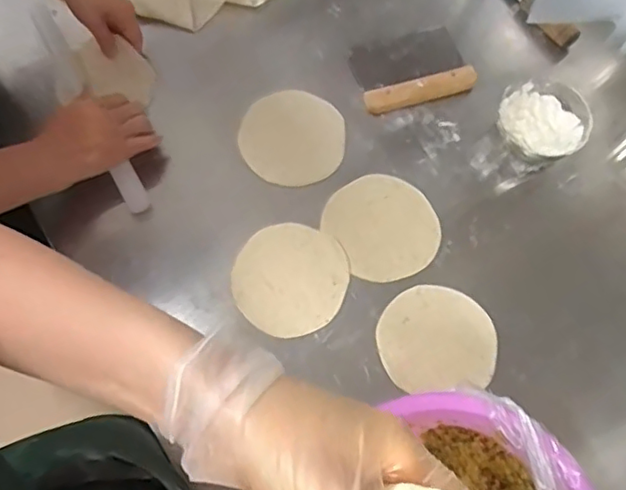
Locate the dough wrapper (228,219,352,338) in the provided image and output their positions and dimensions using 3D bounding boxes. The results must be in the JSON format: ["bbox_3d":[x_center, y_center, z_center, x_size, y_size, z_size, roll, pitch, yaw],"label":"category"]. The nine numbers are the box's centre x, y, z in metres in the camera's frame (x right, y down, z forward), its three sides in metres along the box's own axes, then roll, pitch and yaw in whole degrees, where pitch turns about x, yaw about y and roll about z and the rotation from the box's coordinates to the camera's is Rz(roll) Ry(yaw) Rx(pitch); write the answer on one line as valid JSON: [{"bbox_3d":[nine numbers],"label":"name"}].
[{"bbox_3d":[-0.026,0.039,0.707,0.125,0.007,0.134,1,67,-1],"label":"dough wrapper"}]

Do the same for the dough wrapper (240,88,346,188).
[{"bbox_3d":[-0.026,-0.133,0.764,0.126,0.005,0.120,-1,78,3],"label":"dough wrapper"}]

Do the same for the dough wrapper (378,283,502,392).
[{"bbox_3d":[0.138,0.102,0.679,0.126,0.006,0.116,1,67,-1],"label":"dough wrapper"}]

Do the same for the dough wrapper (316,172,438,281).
[{"bbox_3d":[0.084,-0.023,0.731,0.122,0.005,0.131,-29,71,-13],"label":"dough wrapper"}]

